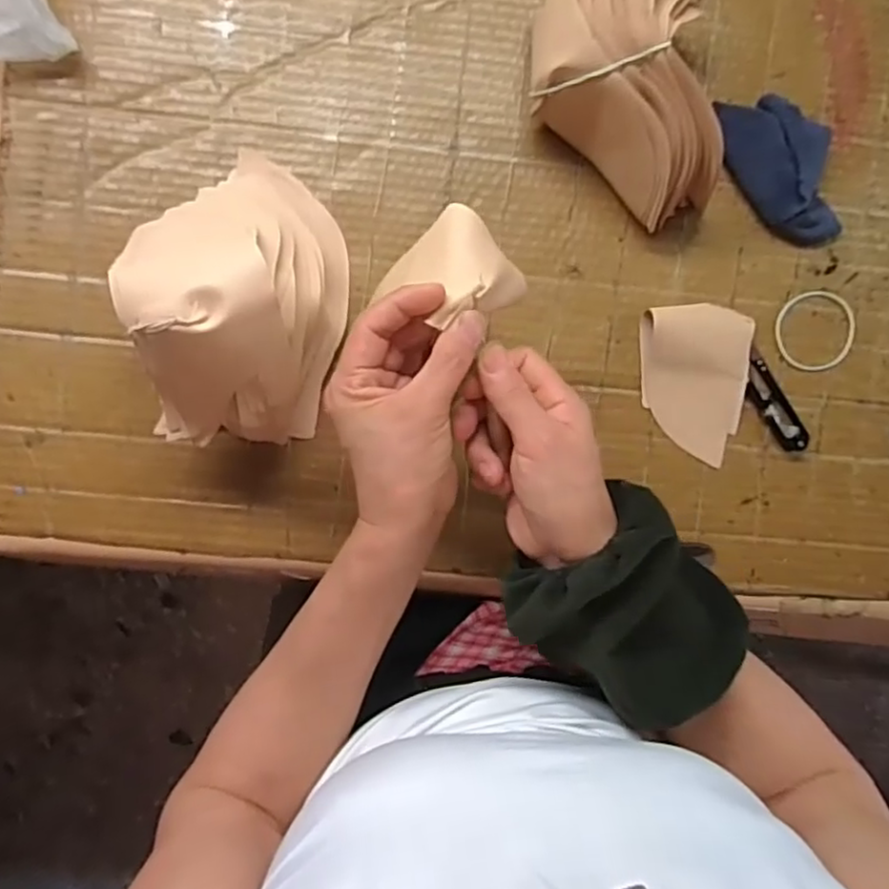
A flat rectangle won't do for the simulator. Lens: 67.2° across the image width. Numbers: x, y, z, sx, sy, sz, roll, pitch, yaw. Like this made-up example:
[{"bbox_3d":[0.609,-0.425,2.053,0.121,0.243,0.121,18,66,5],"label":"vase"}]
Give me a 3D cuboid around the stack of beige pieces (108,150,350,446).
[{"bbox_3d":[-0.116,-0.094,0.381,0.113,0.126,0.181,-6,92,-3],"label":"stack of beige pieces"}]

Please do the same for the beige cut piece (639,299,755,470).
[{"bbox_3d":[0.174,-0.041,0.455,0.073,0.016,0.104,-4,92,-3],"label":"beige cut piece"}]

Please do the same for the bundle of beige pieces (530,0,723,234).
[{"bbox_3d":[0.107,-0.219,0.409,0.102,0.082,0.162,-13,92,-3],"label":"bundle of beige pieces"}]

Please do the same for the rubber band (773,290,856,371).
[{"bbox_3d":[0.255,-0.078,0.459,0.057,0.004,0.055,0,92,-3],"label":"rubber band"}]

